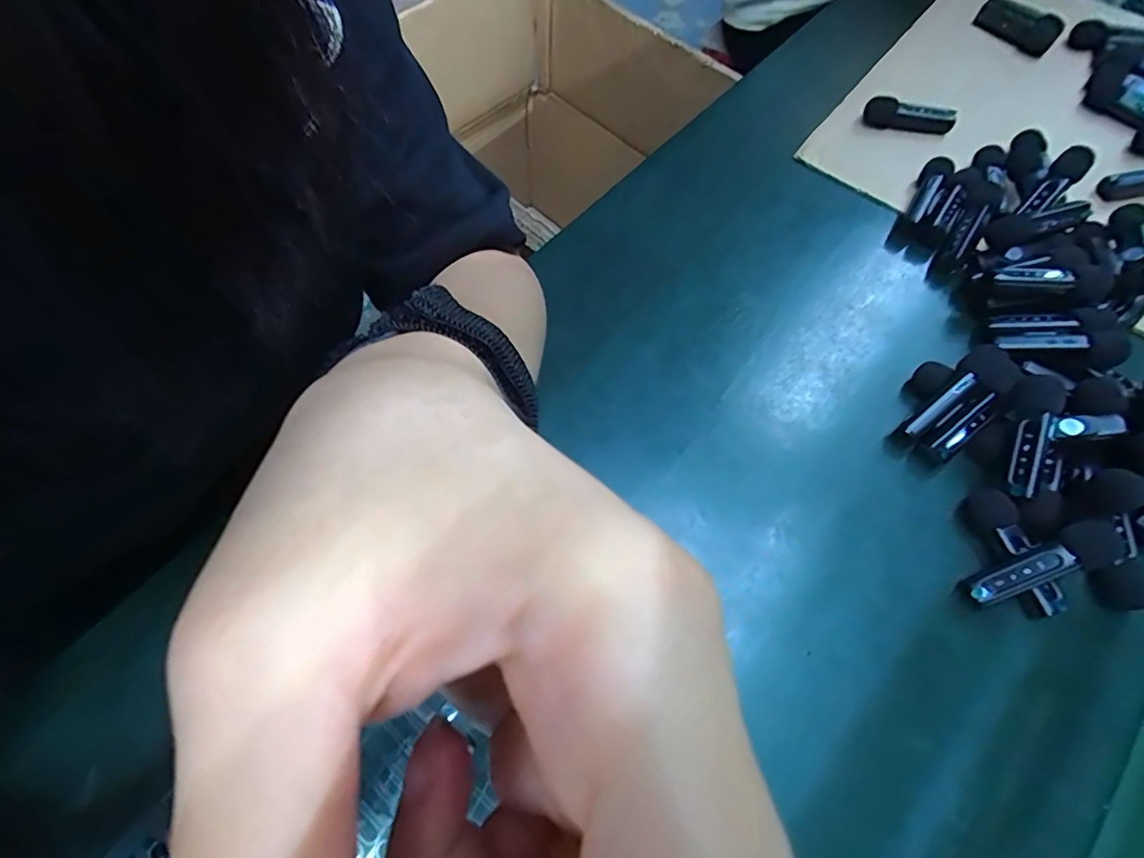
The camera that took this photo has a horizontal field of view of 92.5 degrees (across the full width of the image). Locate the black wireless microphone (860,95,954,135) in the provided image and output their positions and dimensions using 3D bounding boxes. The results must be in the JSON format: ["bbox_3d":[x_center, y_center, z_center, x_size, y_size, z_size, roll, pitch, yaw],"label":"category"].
[{"bbox_3d":[0.257,-0.238,0.418,0.065,0.024,0.019,16,68,4],"label":"black wireless microphone"}]

